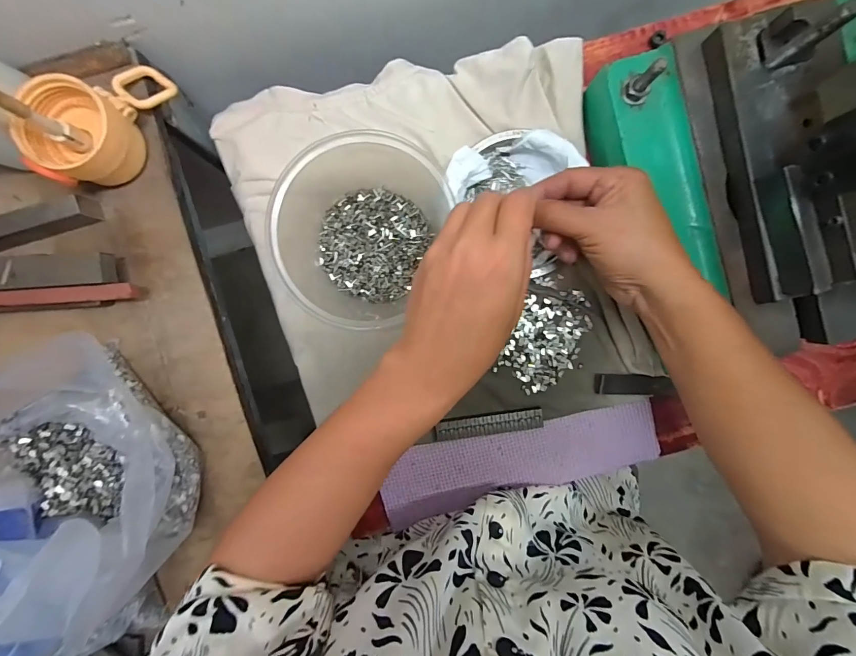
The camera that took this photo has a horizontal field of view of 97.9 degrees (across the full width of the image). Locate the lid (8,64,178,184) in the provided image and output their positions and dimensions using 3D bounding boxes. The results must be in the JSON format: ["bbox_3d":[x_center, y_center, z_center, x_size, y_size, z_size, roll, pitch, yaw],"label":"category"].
[{"bbox_3d":[-0.249,-0.161,0.284,0.061,0.052,0.112,30,90,-5],"label":"lid"}]

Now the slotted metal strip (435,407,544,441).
[{"bbox_3d":[0.057,0.089,0.346,0.097,0.010,0.019,-7,93,0],"label":"slotted metal strip"}]

